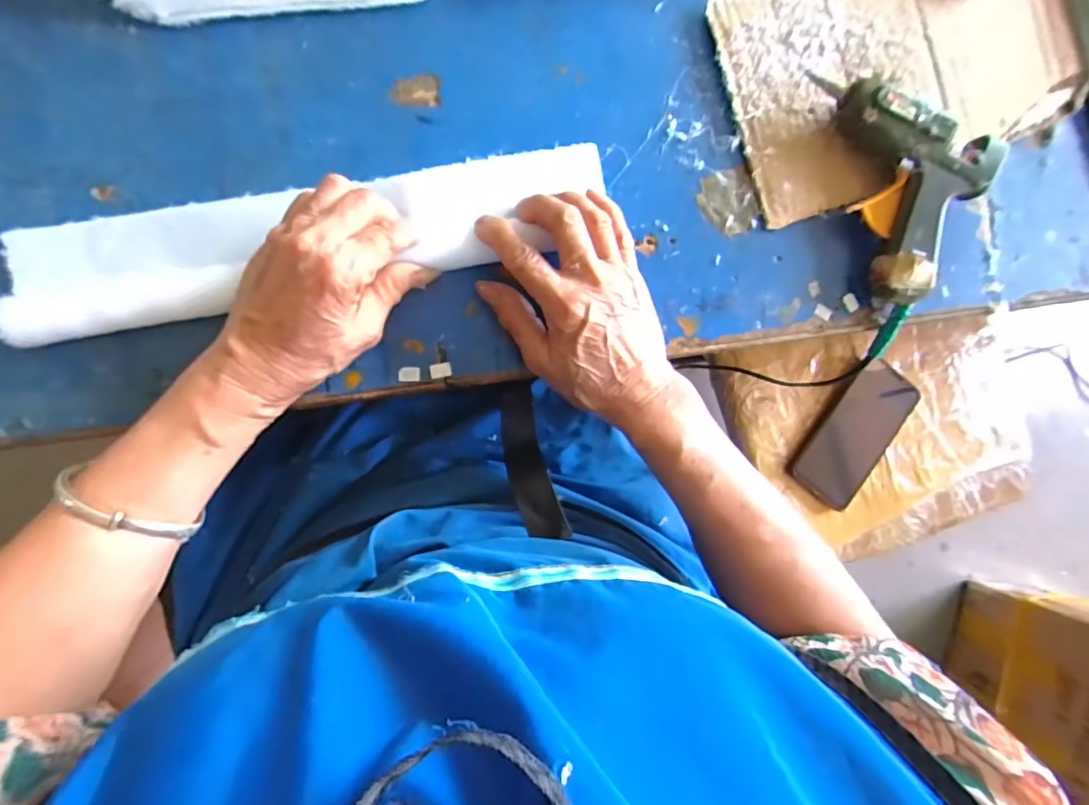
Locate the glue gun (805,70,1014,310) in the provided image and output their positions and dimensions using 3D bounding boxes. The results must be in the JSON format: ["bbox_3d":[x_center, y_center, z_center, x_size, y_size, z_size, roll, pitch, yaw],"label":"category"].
[{"bbox_3d":[0.243,-0.150,0.339,0.095,0.034,0.155,-21,93,-6],"label":"glue gun"}]

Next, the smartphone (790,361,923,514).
[{"bbox_3d":[0.355,0.036,0.587,0.080,0.015,0.172,38,84,0],"label":"smartphone"}]

